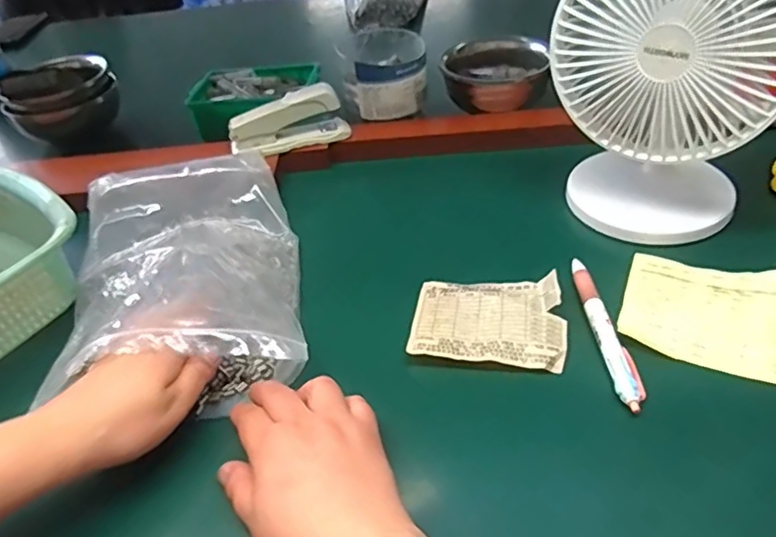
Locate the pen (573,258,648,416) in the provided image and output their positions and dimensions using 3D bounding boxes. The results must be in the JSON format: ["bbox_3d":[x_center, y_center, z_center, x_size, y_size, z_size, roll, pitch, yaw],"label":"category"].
[{"bbox_3d":[0.152,0.041,0.418,0.018,0.008,0.138,-4,40,3],"label":"pen"}]

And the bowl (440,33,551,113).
[{"bbox_3d":[0.123,-0.223,0.682,0.113,0.047,0.113,-4,40,3],"label":"bowl"}]

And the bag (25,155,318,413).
[{"bbox_3d":[-0.159,0.004,0.466,0.168,0.075,0.222,-14,38,-8],"label":"bag"}]

